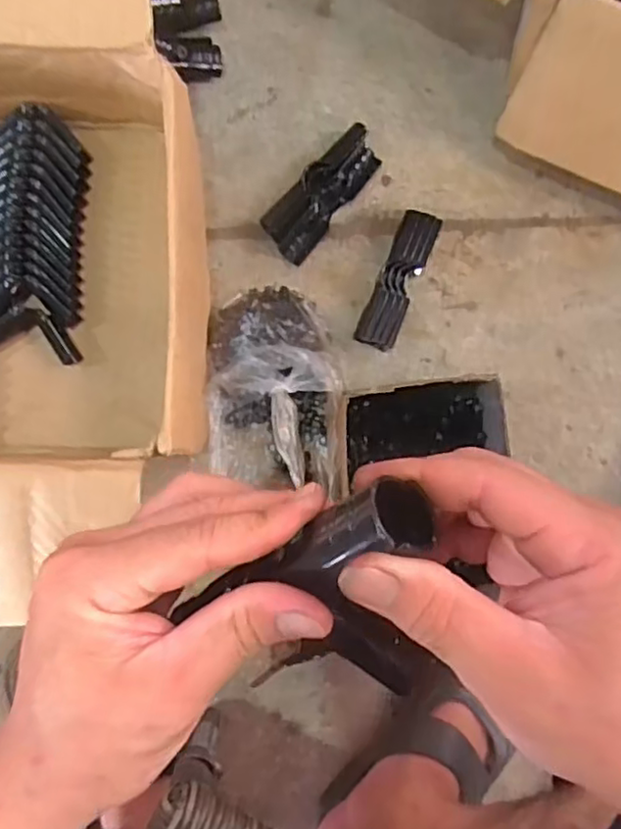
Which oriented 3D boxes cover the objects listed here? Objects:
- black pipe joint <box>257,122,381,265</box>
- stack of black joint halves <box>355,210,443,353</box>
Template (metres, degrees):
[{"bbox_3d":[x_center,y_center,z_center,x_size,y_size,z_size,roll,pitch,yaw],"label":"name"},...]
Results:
[{"bbox_3d":[0.012,-0.212,0.629,0.050,0.035,0.135,40,87,-1],"label":"black pipe joint"},{"bbox_3d":[0.083,-0.124,0.619,0.039,0.036,0.130,23,87,-2],"label":"stack of black joint halves"}]

